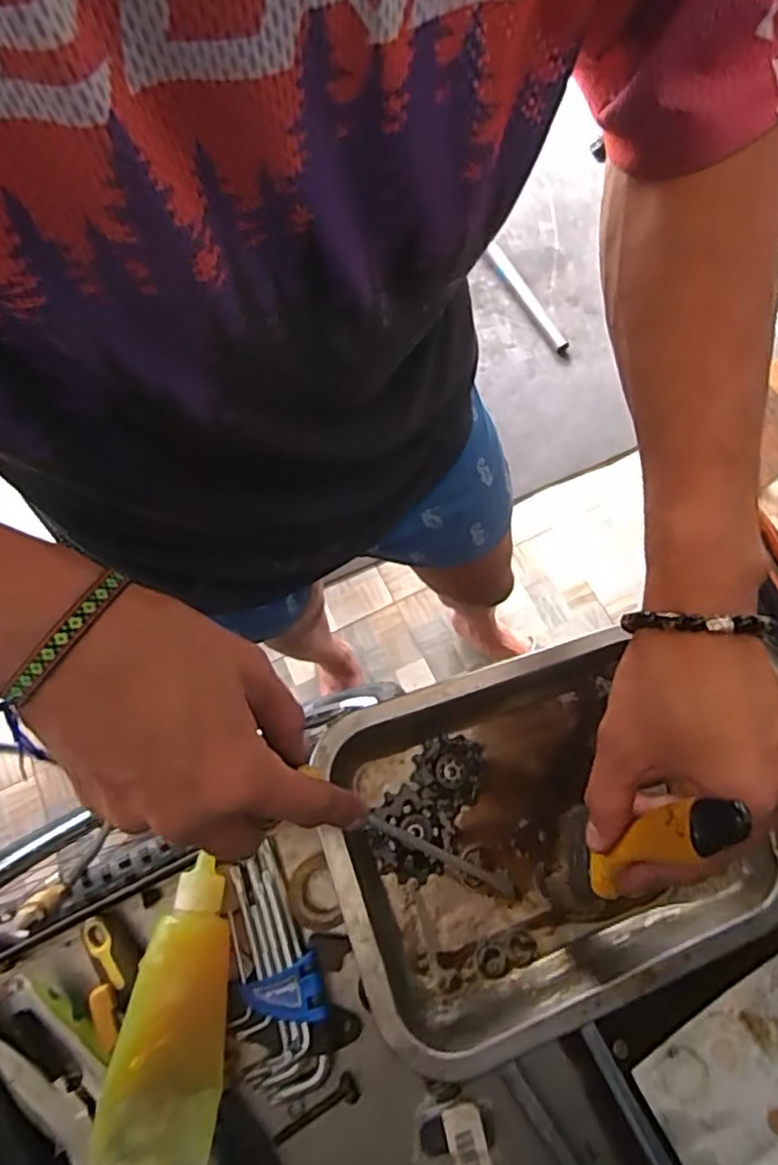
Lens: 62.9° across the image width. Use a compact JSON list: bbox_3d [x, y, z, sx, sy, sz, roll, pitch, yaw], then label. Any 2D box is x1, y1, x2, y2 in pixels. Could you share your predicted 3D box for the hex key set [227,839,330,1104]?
[{"bbox_3d":[-0.066,0.223,0.368,0.049,0.020,0.122,-16,70,-5],"label":"hex key set"}]

